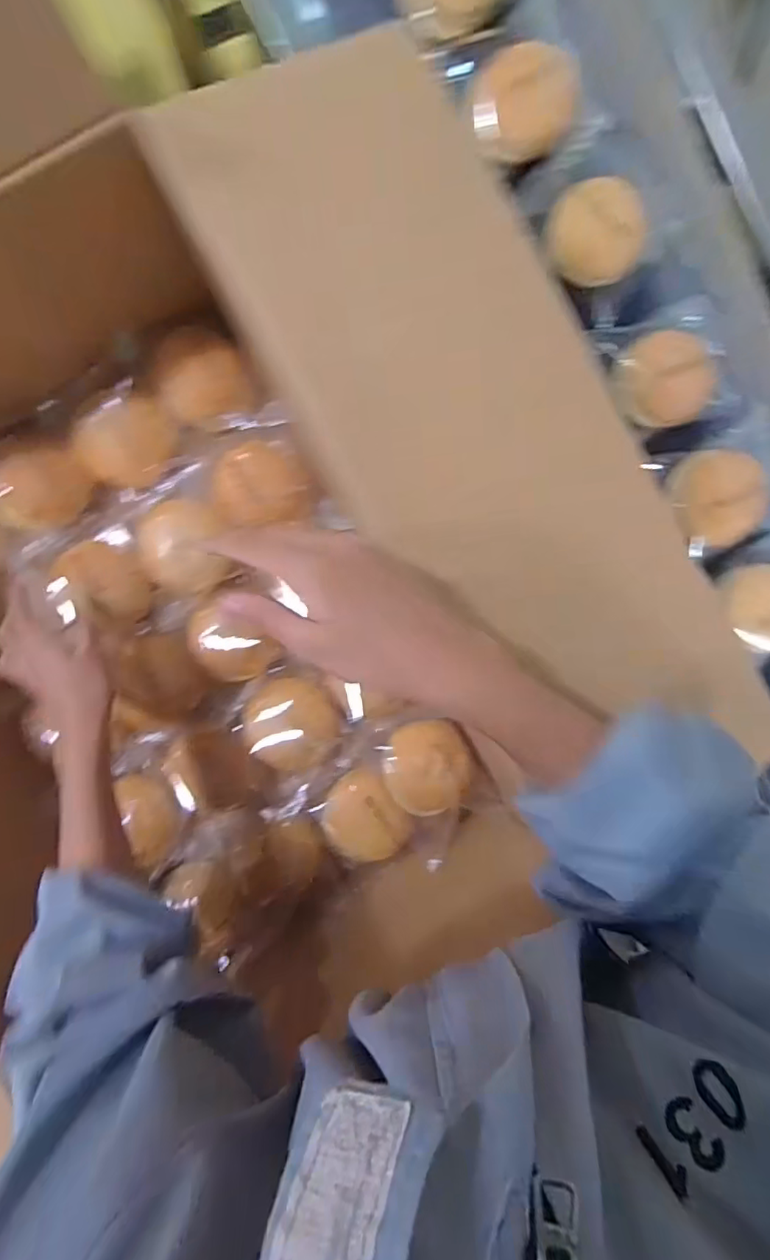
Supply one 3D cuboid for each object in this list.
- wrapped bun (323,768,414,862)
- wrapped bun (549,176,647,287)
[{"bbox_3d":[-0.023,0.202,0.592,0.085,0.033,0.089,0,94,-5],"label":"wrapped bun"},{"bbox_3d":[0.216,-0.400,0.568,0.099,0.051,0.082,29,91,-6],"label":"wrapped bun"}]

